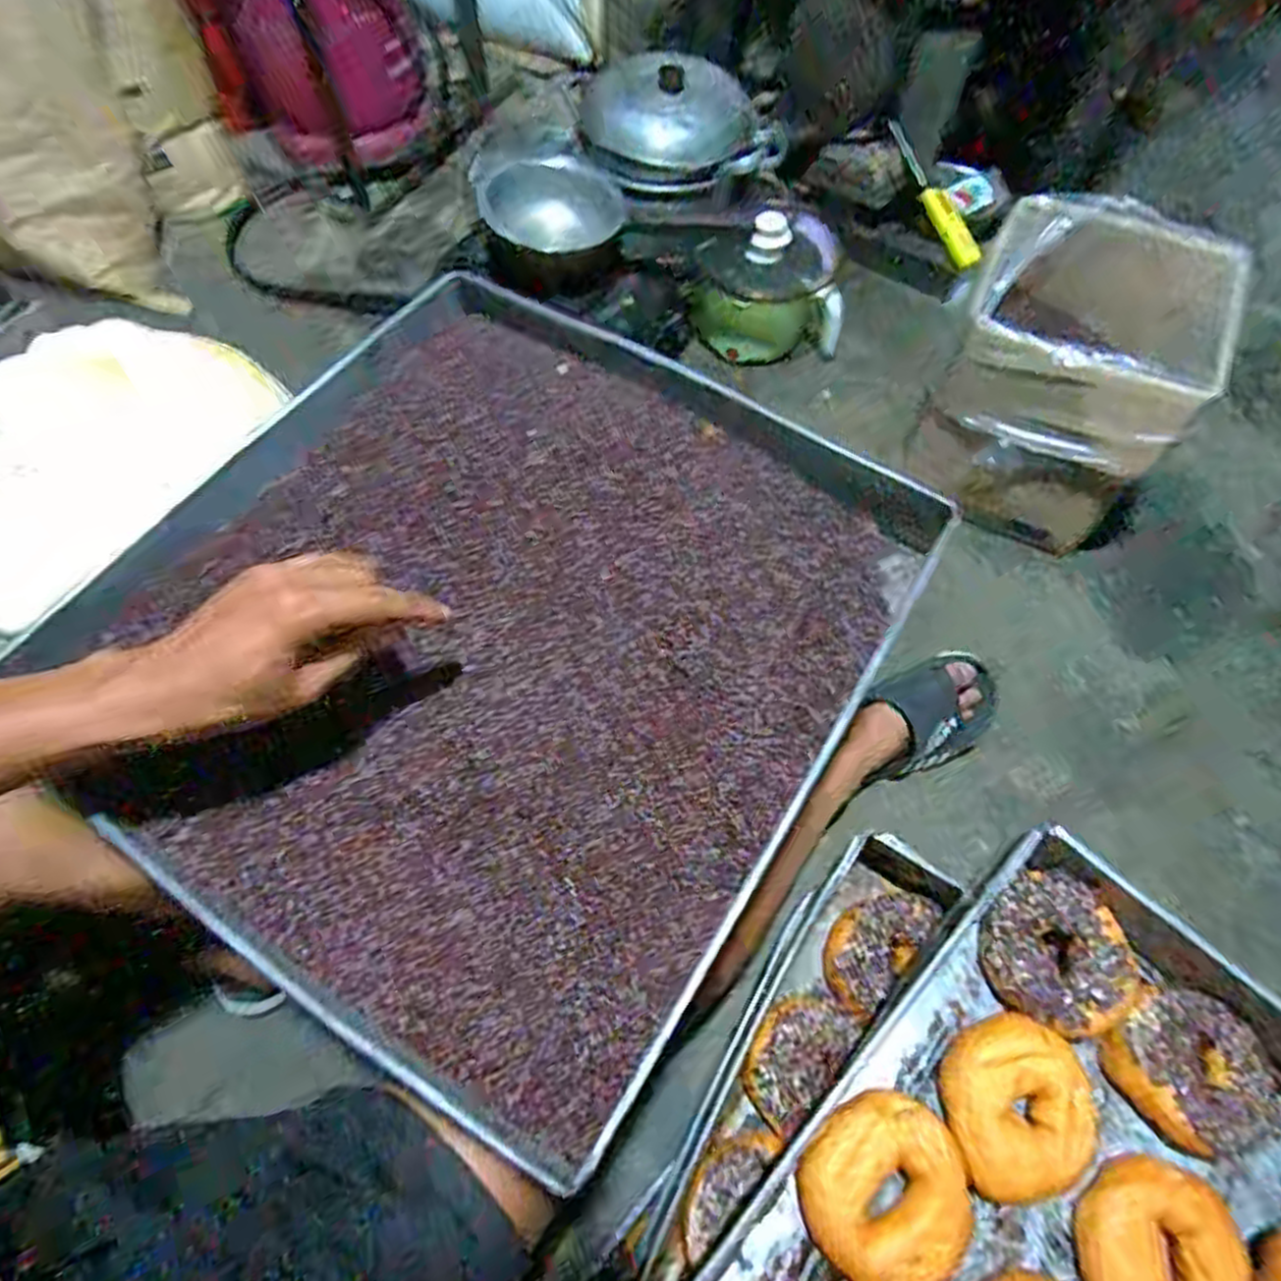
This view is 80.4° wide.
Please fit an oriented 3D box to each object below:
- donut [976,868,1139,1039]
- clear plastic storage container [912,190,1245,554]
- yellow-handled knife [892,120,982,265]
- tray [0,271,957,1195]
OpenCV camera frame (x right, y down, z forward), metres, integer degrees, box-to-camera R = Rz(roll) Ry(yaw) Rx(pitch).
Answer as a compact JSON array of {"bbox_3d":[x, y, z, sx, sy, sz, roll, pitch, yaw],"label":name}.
[{"bbox_3d":[0.279,0.213,0.513,0.087,0.030,0.099,-19,64,-10],"label":"donut"},{"bbox_3d":[0.547,-0.331,0.999,0.286,0.314,0.317,25,65,12],"label":"clear plastic storage container"},{"bbox_3d":[0.514,-0.768,1.320,0.046,0.312,0.039,-25,55,35],"label":"yellow-handled knife"},{"bbox_3d":[-0.091,-0.023,0.513,0.457,0.066,0.488,30,66,14],"label":"tray"}]

